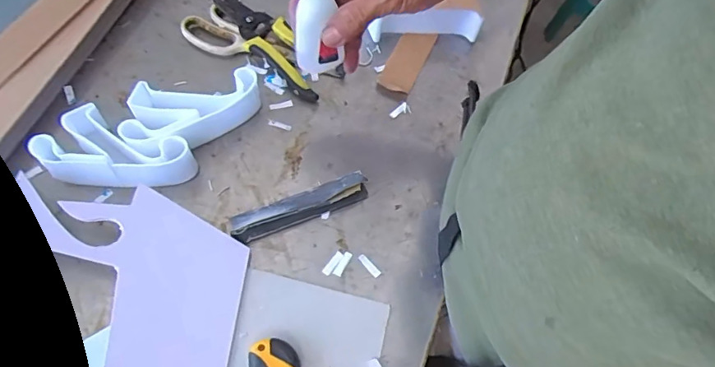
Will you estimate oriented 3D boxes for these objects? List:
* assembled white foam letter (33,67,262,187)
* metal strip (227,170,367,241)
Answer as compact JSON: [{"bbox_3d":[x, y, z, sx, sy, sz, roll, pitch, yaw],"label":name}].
[{"bbox_3d":[-0.191,-0.048,0.479,0.212,0.042,0.101,-29,70,-19],"label":"assembled white foam letter"},{"bbox_3d":[-0.054,0.021,0.471,0.133,0.016,0.031,-20,67,-15],"label":"metal strip"}]

